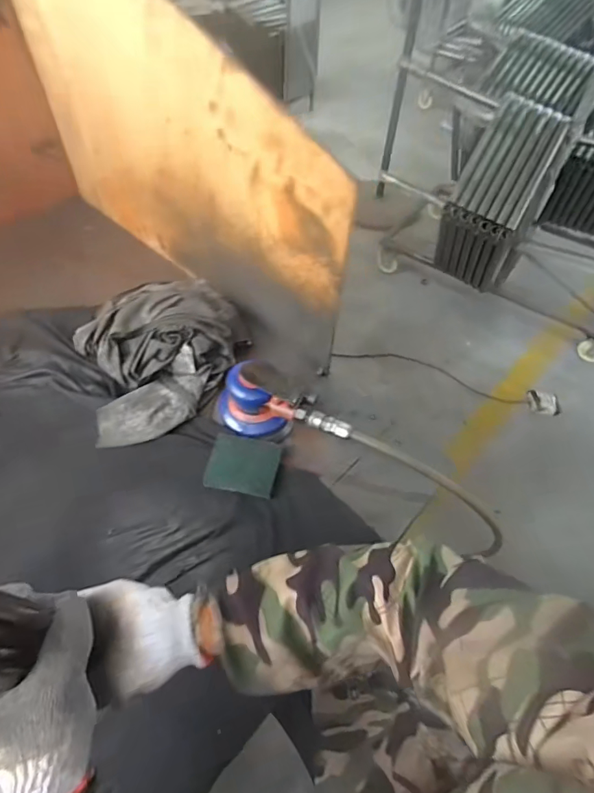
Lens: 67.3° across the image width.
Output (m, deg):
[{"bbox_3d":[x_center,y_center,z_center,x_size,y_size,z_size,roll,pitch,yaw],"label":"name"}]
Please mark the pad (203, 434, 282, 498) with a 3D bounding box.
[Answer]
[{"bbox_3d":[-0.069,0.088,0.575,0.090,0.013,0.070,10,78,4],"label":"pad"}]

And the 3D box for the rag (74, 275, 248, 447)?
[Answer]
[{"bbox_3d":[-0.198,-0.086,0.666,0.249,0.074,0.277,-16,57,-18],"label":"rag"}]

